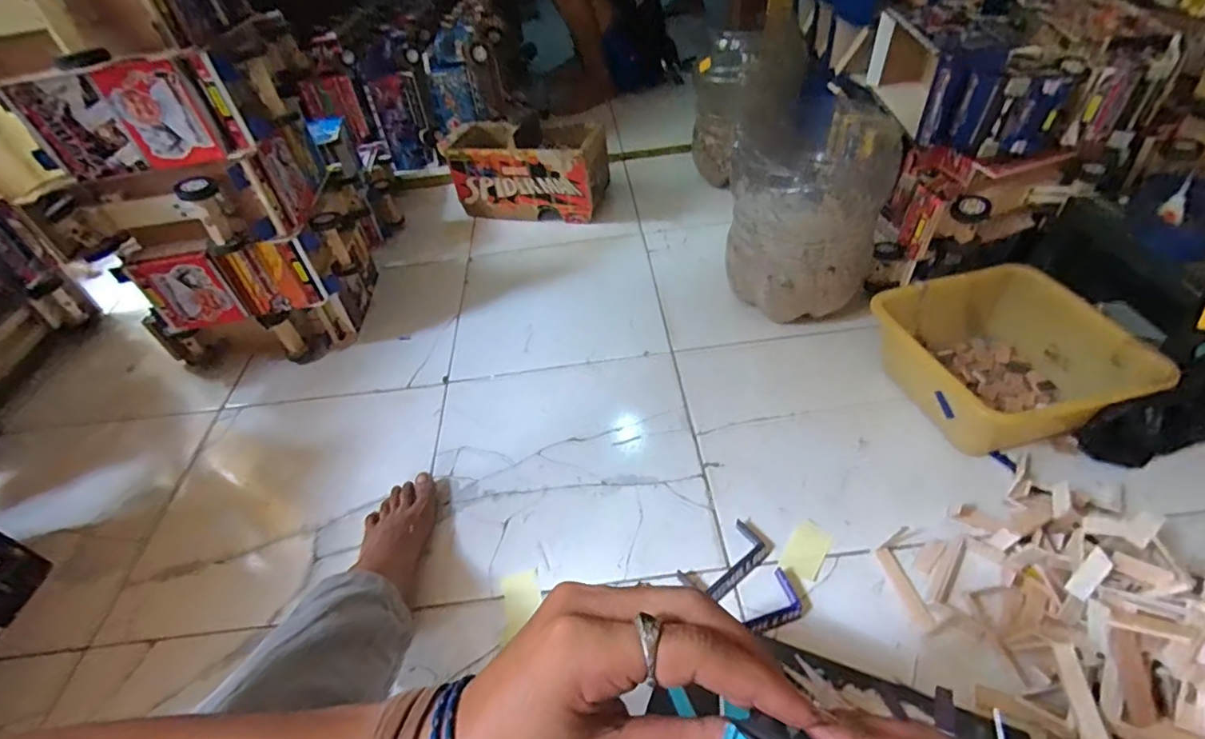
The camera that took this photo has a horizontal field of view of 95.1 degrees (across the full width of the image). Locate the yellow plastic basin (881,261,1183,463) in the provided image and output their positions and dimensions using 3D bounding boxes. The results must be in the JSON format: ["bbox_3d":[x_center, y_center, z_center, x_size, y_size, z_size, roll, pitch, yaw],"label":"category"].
[{"bbox_3d":[0.558,-0.012,0.788,0.241,0.137,0.264,-16,45,-9],"label":"yellow plastic basin"}]

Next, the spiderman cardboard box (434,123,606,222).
[{"bbox_3d":[-0.186,-0.493,1.338,0.385,0.192,0.180,8,46,15],"label":"spiderman cardboard box"}]

